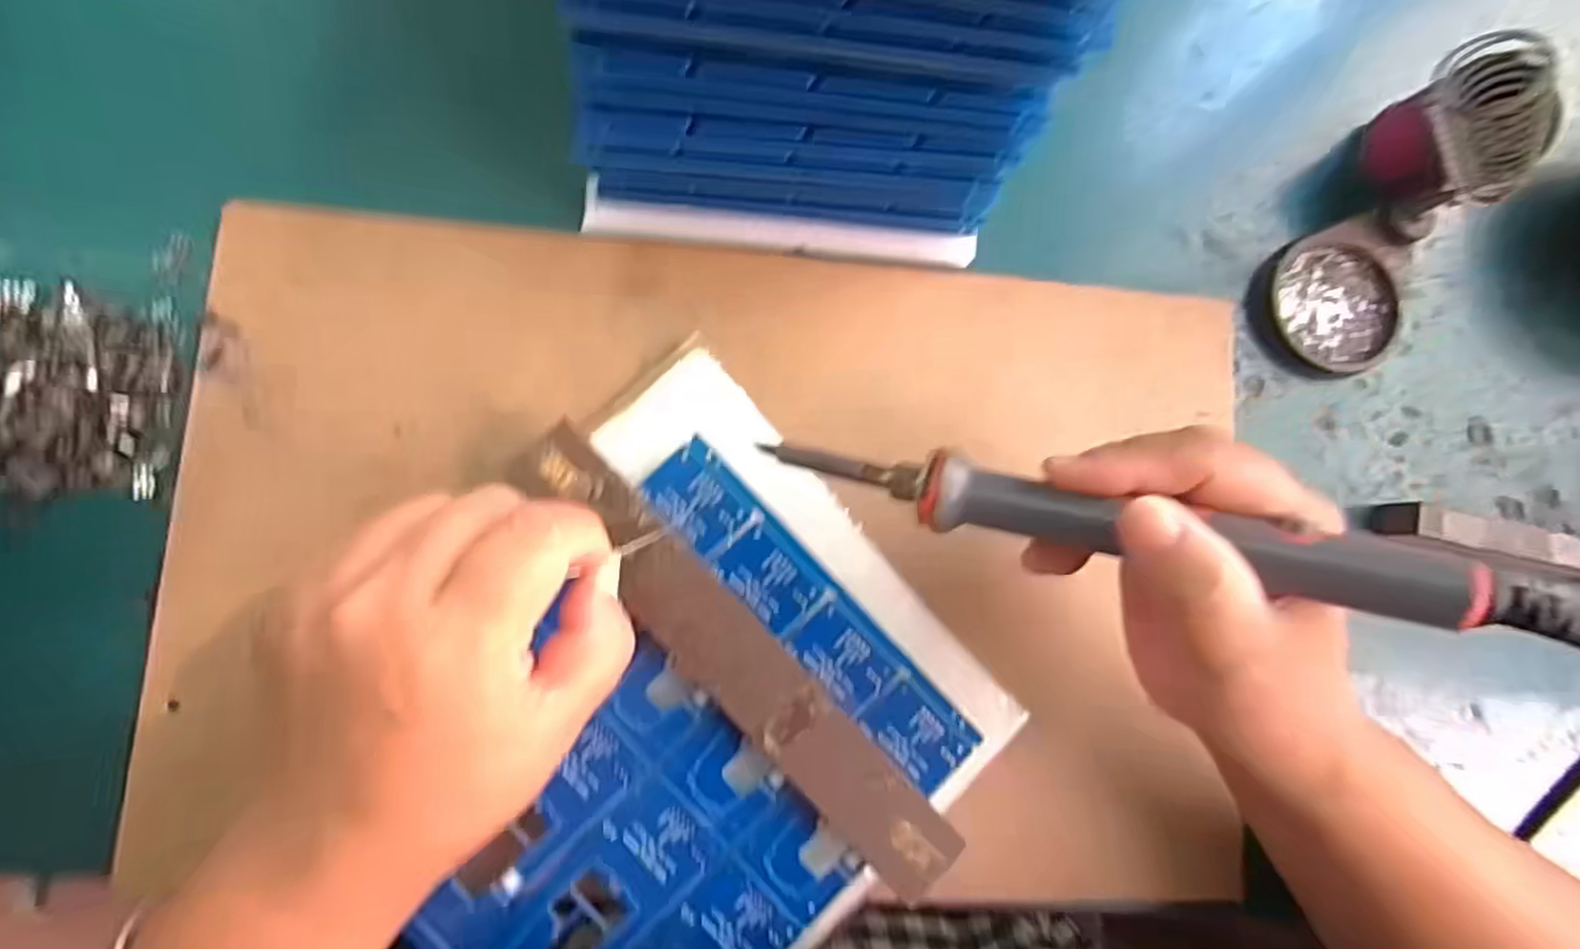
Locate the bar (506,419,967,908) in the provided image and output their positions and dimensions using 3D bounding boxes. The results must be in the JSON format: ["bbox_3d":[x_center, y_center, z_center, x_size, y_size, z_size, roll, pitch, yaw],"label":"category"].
[{"bbox_3d":[-0.020,0.067,0.258,0.033,0.018,0.206,-44,90,-9],"label":"bar"}]

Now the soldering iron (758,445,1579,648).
[{"bbox_3d":[0.094,0.016,0.204,0.219,0.022,0.019,12,81,26],"label":"soldering iron"}]

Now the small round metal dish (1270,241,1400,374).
[{"bbox_3d":[0.254,-0.078,0.331,0.061,0.008,0.060,1,84,-6],"label":"small round metal dish"}]

